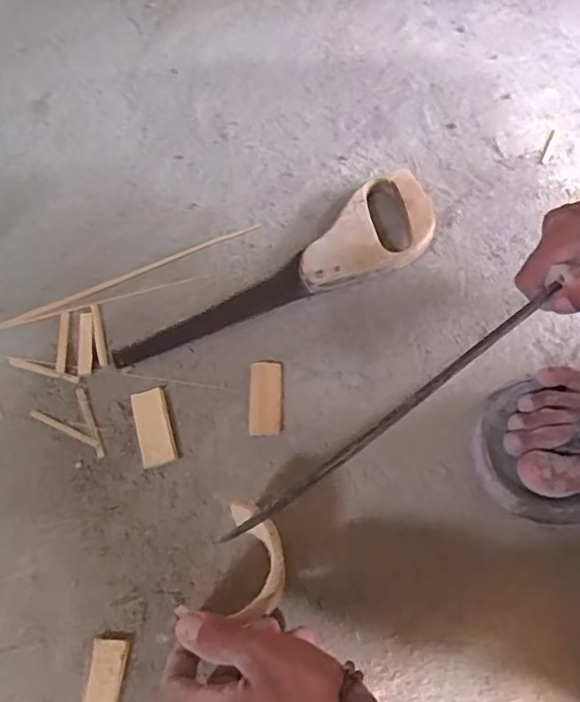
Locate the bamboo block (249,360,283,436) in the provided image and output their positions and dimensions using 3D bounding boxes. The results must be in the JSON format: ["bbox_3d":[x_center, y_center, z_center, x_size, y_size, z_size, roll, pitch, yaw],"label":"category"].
[{"bbox_3d":[-0.020,0.037,0.476,0.026,0.005,0.064,0,60,-2],"label":"bamboo block"}]

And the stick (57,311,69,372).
[{"bbox_3d":[-0.197,-0.008,0.498,0.008,0.006,0.058,-4,60,-4],"label":"stick"}]

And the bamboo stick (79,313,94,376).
[{"bbox_3d":[-0.175,-0.008,0.494,0.012,0.004,0.059,-6,61,-5],"label":"bamboo stick"}]

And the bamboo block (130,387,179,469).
[{"bbox_3d":[-0.109,0.060,0.461,0.027,0.008,0.064,-15,62,-10],"label":"bamboo block"}]

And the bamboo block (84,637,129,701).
[{"bbox_3d":[-0.119,0.218,0.367,0.022,0.005,0.062,4,60,0],"label":"bamboo block"}]

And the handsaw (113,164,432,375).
[{"bbox_3d":[0.011,-0.064,0.520,0.333,0.025,0.094,-36,67,-20],"label":"handsaw"}]

